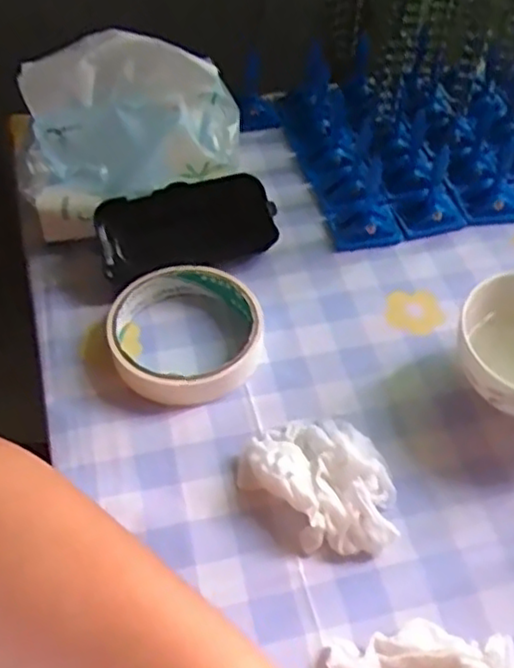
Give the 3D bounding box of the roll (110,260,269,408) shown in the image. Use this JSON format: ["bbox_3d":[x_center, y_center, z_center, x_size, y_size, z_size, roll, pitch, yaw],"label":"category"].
[{"bbox_3d":[-0.040,-0.002,0.412,0.085,0.024,0.087,1,50,-1],"label":"roll"}]

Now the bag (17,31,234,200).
[{"bbox_3d":[-0.083,-0.145,0.467,0.136,0.060,0.102,-4,50,-4],"label":"bag"}]

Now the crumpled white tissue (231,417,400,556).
[{"bbox_3d":[0.036,0.072,0.356,0.063,0.020,0.080,-35,59,-27],"label":"crumpled white tissue"}]

